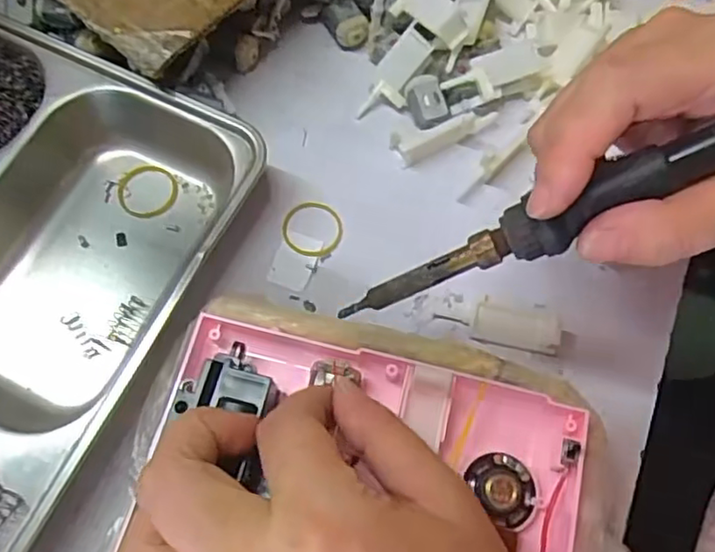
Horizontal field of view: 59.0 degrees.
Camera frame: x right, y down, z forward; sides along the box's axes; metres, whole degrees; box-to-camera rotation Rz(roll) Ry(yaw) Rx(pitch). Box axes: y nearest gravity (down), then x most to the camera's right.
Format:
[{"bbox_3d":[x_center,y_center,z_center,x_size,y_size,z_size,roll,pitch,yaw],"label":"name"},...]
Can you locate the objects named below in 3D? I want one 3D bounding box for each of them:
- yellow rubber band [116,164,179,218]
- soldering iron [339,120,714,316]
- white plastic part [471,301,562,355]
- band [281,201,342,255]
[{"bbox_3d":[-0.108,-0.044,0.325,0.030,0.004,0.029,1,69,-2],"label":"yellow rubber band"},{"bbox_3d":[0.079,-0.028,0.198,0.195,0.018,0.017,-26,69,19],"label":"soldering iron"},{"bbox_3d":[0.076,0.025,0.303,0.040,0.006,0.018,9,69,1],"label":"white plastic part"},{"bbox_3d":[-0.023,-0.024,0.321,0.030,0.004,0.030,1,69,-2],"label":"band"}]

